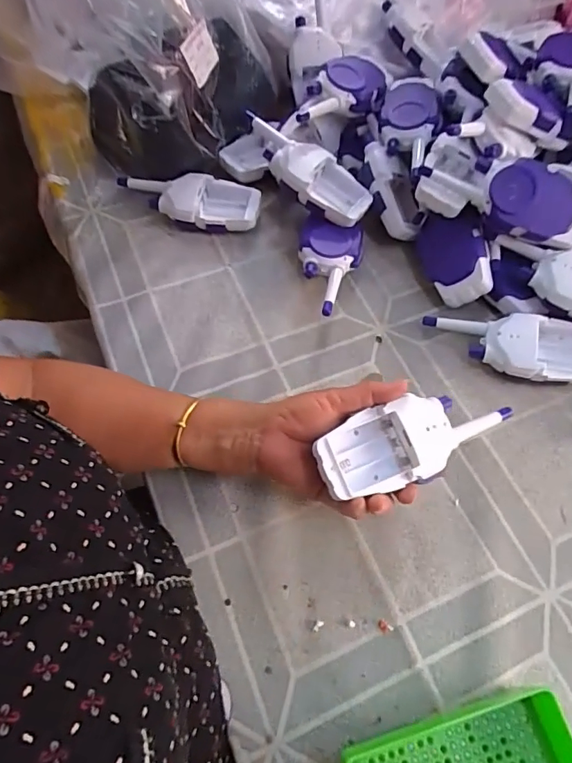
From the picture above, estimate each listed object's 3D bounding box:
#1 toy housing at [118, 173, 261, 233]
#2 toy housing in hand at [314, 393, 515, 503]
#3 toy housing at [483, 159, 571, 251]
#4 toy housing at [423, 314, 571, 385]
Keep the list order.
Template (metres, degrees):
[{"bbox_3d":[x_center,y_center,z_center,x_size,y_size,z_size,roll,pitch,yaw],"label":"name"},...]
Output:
[{"bbox_3d":[-0.114,-0.206,0.553,0.167,0.040,0.060,8,62,4],"label":"toy housing"},{"bbox_3d":[0.100,0.043,0.362,0.157,0.026,0.057,-16,64,-13],"label":"toy housing in hand"},{"bbox_3d":[0.232,-0.165,0.448,0.096,0.062,0.032,14,16,0],"label":"toy housing"},{"bbox_3d":[0.220,-0.034,0.461,0.163,0.032,0.063,9,62,4],"label":"toy housing"}]

